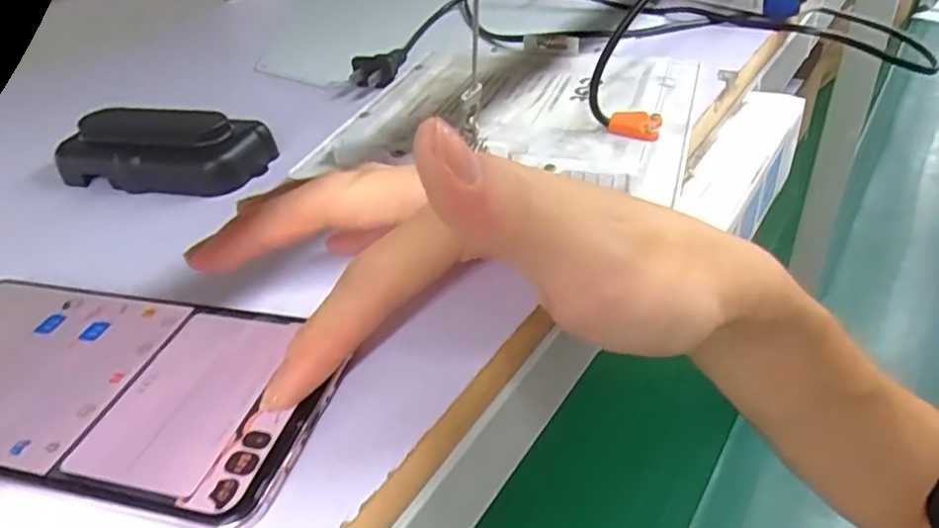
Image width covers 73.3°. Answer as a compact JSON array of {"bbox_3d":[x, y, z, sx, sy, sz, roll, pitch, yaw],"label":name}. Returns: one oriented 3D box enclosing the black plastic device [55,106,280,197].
[{"bbox_3d":[-0.156,-0.060,0.319,0.099,0.027,0.046,7,39,17],"label":"black plastic device"}]

